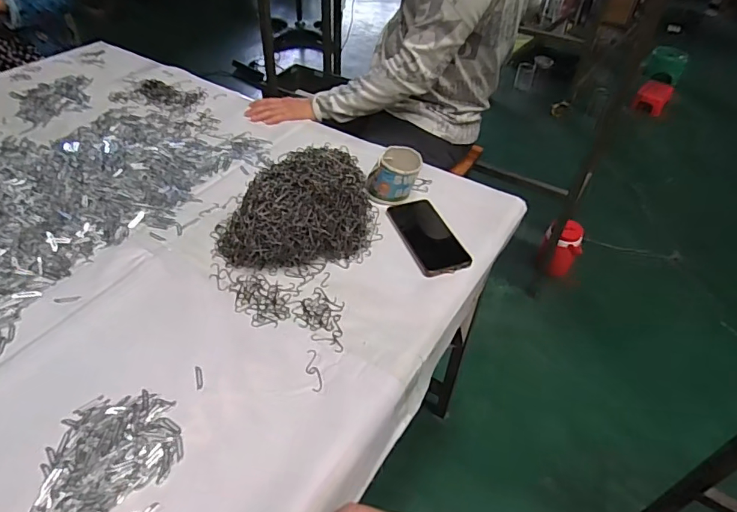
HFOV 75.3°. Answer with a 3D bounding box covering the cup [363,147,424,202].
[{"bbox_3d":[0.045,-0.143,0.846,0.089,0.082,0.086,0,43,0],"label":"cup"}]

